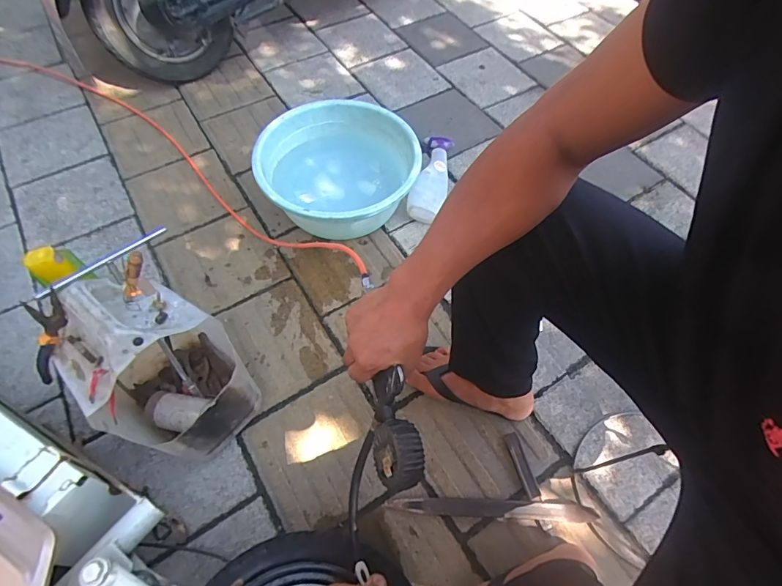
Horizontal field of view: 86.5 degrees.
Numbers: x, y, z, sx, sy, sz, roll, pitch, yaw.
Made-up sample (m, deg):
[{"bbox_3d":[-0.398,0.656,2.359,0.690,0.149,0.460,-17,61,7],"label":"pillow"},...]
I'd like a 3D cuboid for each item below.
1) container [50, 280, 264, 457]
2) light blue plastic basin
[{"bbox_3d":[-0.367,0.120,0.668,0.230,0.327,0.198,36,66,18],"label":"container"},{"bbox_3d":[-0.116,-0.279,0.995,0.342,0.175,0.348,0,60,-1],"label":"light blue plastic basin"}]

